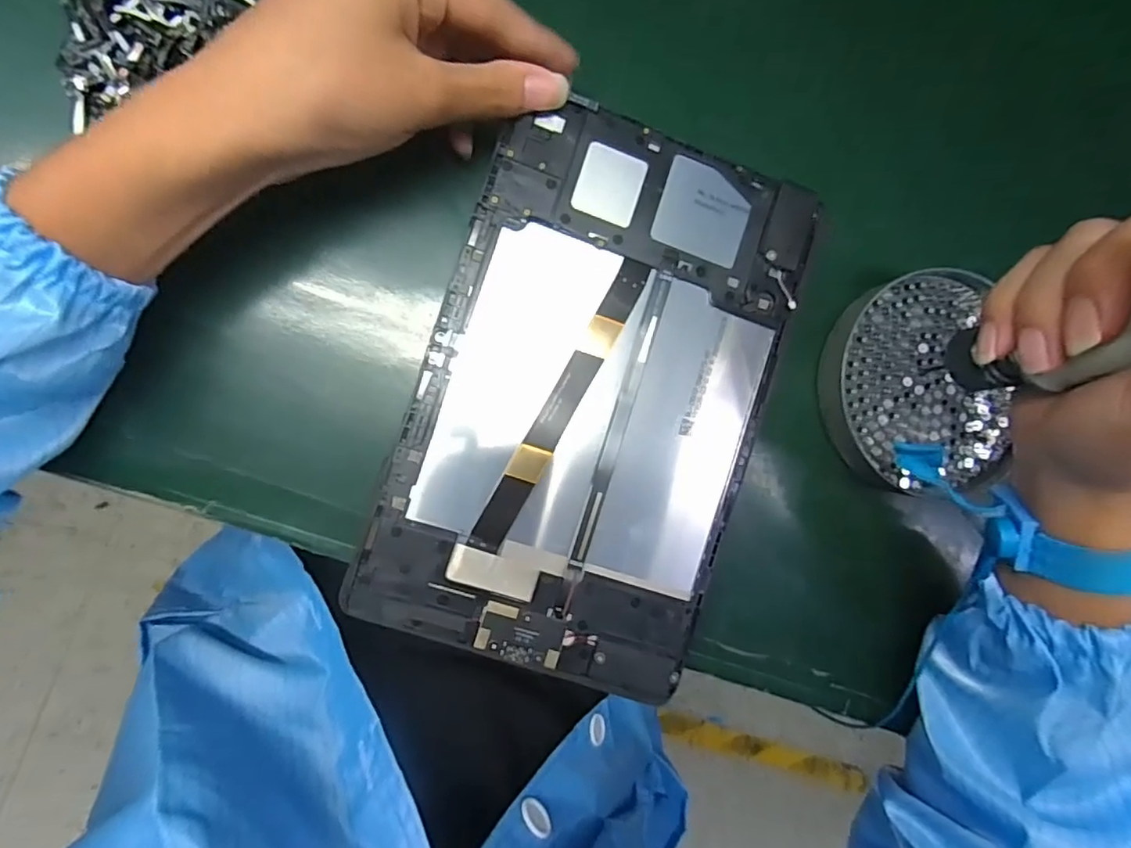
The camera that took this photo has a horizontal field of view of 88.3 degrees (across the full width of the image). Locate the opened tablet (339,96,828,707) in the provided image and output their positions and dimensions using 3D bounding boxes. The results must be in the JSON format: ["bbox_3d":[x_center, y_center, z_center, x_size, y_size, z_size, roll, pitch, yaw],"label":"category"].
[{"bbox_3d":[0.015,-0.013,0.257,0.150,0.011,0.236,19,87,-9],"label":"opened tablet"}]

